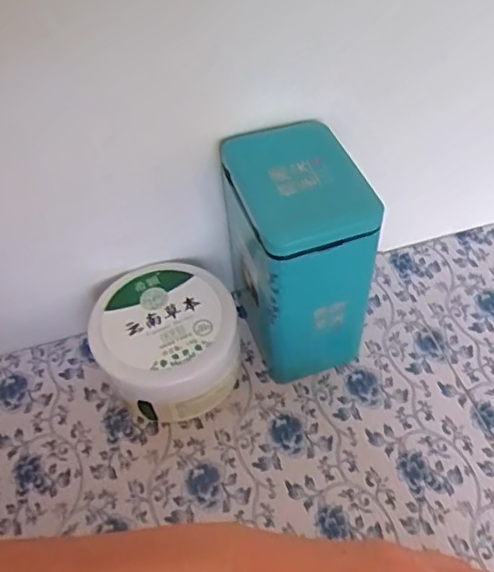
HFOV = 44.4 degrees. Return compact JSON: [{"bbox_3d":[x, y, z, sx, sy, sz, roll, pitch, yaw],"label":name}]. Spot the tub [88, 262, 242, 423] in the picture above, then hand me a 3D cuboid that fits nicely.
[{"bbox_3d":[-0.050,0.038,0.394,0.087,0.055,0.091,-2,52,2],"label":"tub"}]

